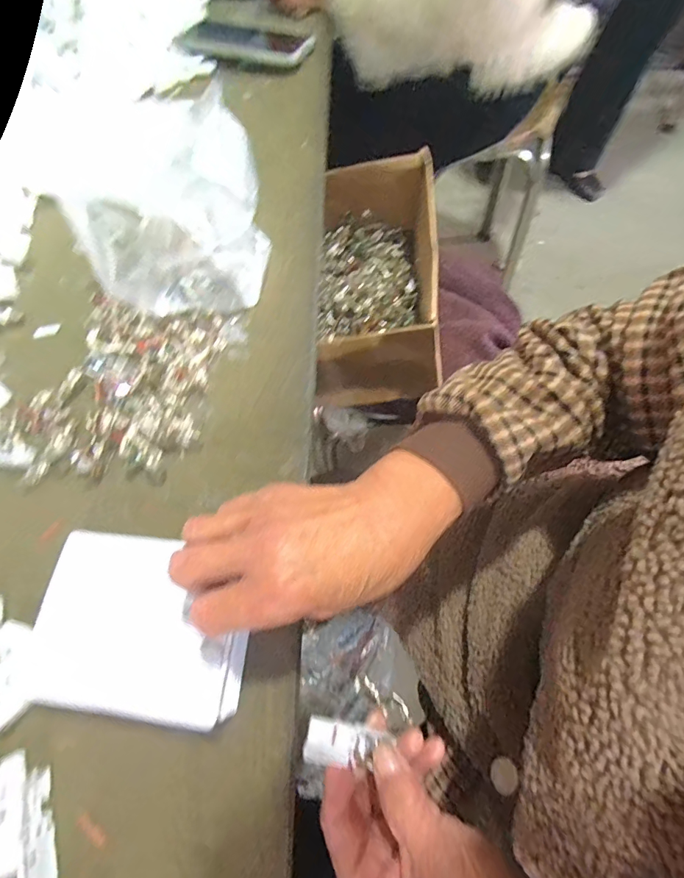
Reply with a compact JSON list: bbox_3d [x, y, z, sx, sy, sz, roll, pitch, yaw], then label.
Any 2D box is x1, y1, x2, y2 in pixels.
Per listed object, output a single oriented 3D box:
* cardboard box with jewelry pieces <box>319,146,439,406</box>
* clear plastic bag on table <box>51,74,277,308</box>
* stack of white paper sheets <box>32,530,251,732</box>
[{"bbox_3d":[0.039,-0.209,0.530,0.148,0.141,0.289,-3,67,4],"label":"cardboard box with jewelry pieces"},{"bbox_3d":[-0.132,-0.178,0.334,0.136,0.127,0.094,-17,67,-6],"label":"clear plastic bag on table"},{"bbox_3d":[-0.128,0.114,0.261,0.138,0.021,0.098,2,57,11],"label":"stack of white paper sheets"}]

